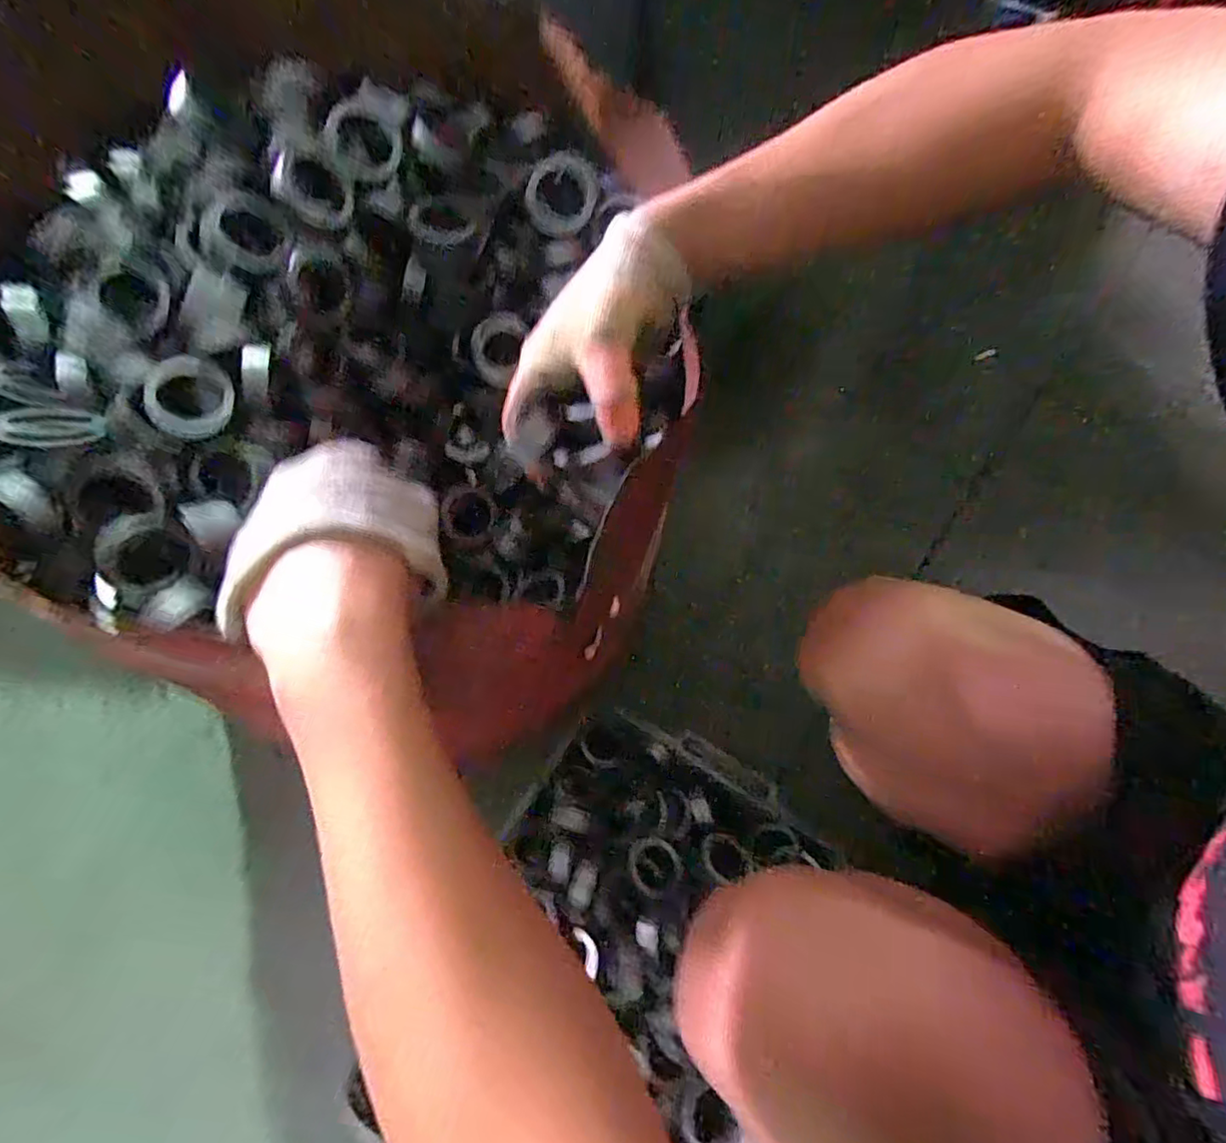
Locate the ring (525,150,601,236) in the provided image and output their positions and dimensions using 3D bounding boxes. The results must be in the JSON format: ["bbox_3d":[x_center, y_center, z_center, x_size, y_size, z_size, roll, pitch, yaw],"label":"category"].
[{"bbox_3d":[-0.041,-0.314,0.489,0.056,0.012,0.065,42,103,-5],"label":"ring"}]

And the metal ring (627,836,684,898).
[{"bbox_3d":[0.040,0.284,0.566,0.052,0.009,0.051,1,60,-1],"label":"metal ring"}]

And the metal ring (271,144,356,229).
[{"bbox_3d":[-0.228,-0.291,0.444,0.054,0.014,0.048,15,92,-33],"label":"metal ring"}]

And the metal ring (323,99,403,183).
[{"bbox_3d":[-0.200,-0.336,0.461,0.056,0.010,0.054,-2,95,-19],"label":"metal ring"}]

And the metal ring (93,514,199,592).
[{"bbox_3d":[-0.299,-0.010,0.378,0.049,0.011,0.050,52,58,-23],"label":"metal ring"}]

